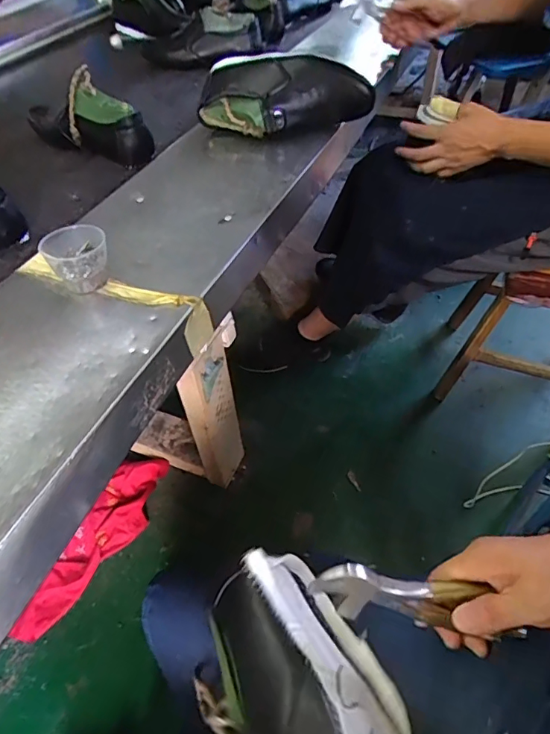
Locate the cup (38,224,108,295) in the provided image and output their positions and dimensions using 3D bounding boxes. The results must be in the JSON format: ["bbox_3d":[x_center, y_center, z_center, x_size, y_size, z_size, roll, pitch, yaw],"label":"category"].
[{"bbox_3d":[-0.204,-0.113,0.502,0.061,0.049,0.056,-2,49,2],"label":"cup"}]

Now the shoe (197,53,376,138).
[{"bbox_3d":[0.008,-0.385,0.706,0.252,0.104,0.104,13,50,14],"label":"shoe"}]

